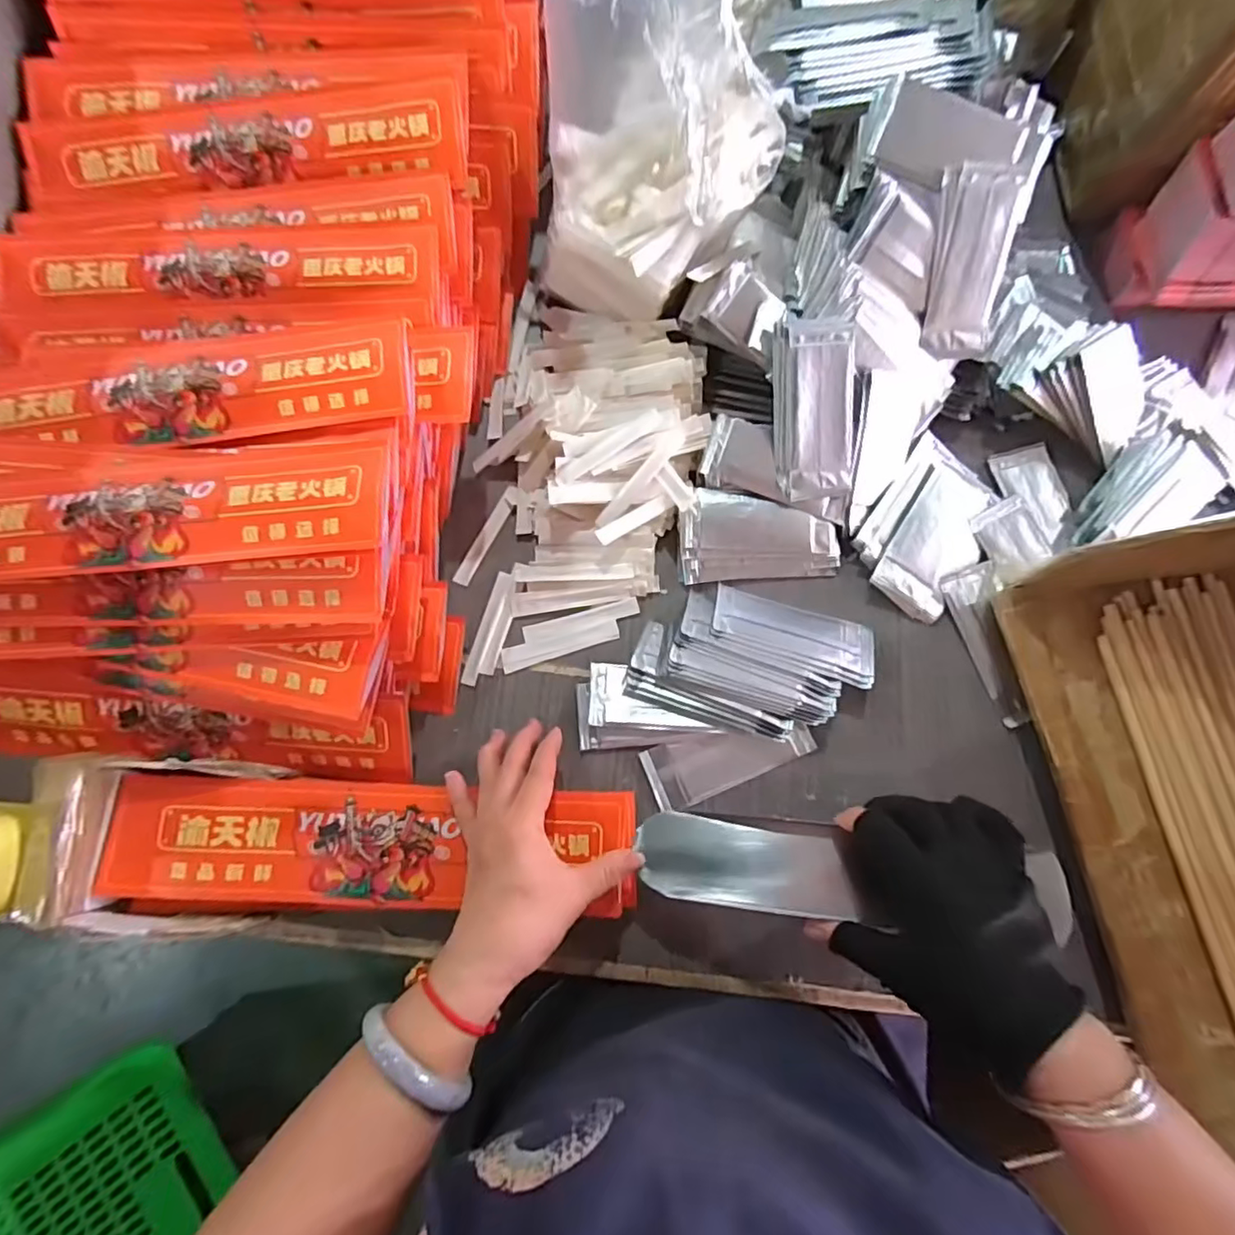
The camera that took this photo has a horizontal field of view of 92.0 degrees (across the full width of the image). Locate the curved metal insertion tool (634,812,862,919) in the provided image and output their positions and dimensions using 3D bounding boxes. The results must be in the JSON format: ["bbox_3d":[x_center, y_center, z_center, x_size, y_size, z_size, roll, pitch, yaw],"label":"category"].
[{"bbox_3d":[0.085,0.166,0.396,0.141,0.013,0.052,11,70,-5],"label":"curved metal insertion tool"}]

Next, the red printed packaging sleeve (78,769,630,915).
[{"bbox_3d":[-0.163,0.151,0.406,0.346,0.031,0.084,0,77,0],"label":"red printed packaging sleeve"}]

